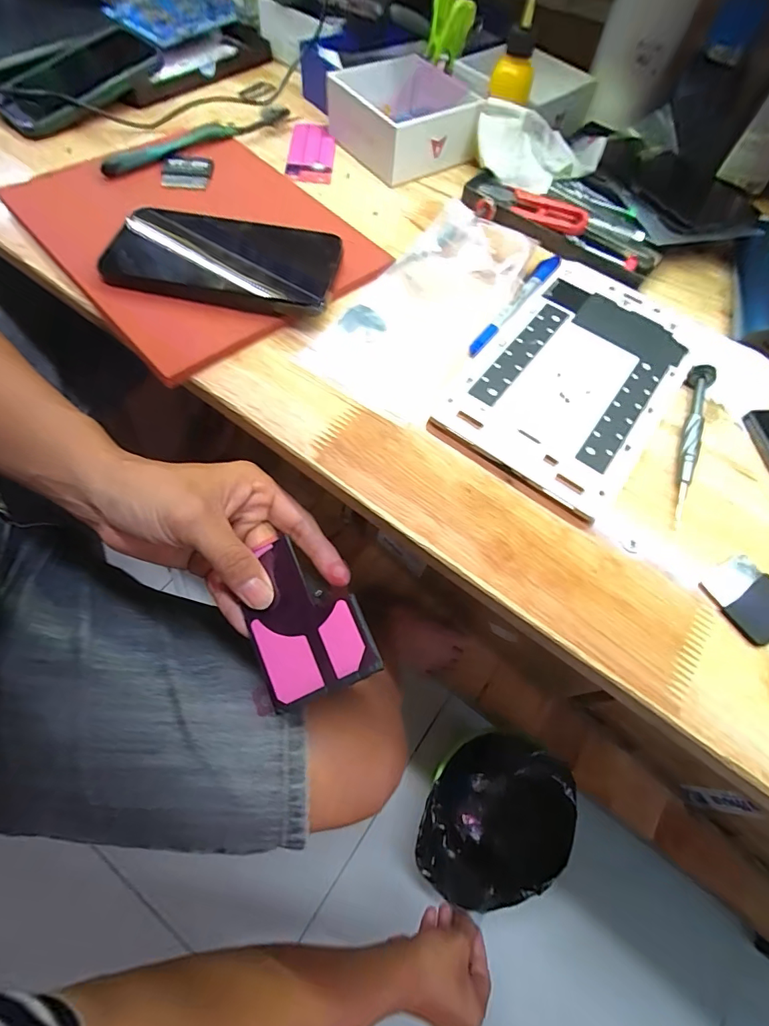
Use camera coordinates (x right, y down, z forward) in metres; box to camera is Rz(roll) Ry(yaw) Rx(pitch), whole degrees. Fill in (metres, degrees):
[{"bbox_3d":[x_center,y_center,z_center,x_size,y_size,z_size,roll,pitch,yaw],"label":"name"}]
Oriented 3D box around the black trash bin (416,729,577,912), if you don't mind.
[{"bbox_3d":[0.152,0.453,0.691,0.222,0.203,0.187,-22,68,-12],"label":"black trash bin"}]

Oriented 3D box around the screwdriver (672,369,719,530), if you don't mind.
[{"bbox_3d":[0.195,-0.046,0.284,0.013,0.010,0.123,22,67,8],"label":"screwdriver"}]

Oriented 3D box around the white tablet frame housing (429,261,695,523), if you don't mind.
[{"bbox_3d":[0.132,-0.096,0.307,0.118,0.004,0.193,35,69,13],"label":"white tablet frame housing"}]

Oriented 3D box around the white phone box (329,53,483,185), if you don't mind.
[{"bbox_3d":[0.022,-0.369,0.418,0.113,0.042,0.111,-27,70,-14],"label":"white phone box"}]

